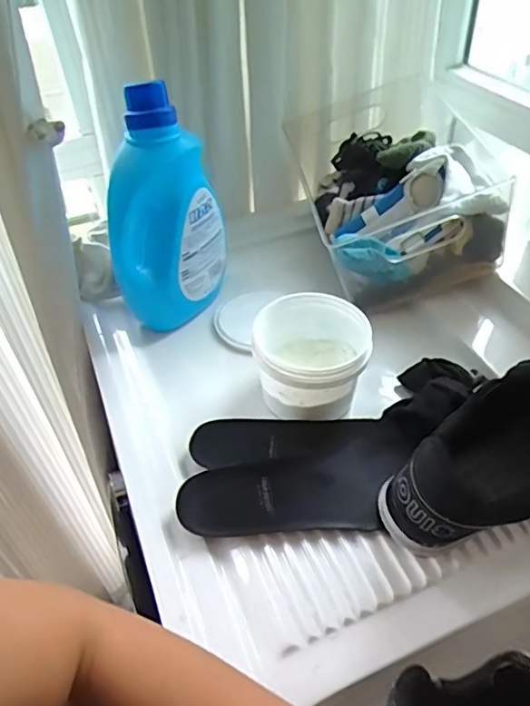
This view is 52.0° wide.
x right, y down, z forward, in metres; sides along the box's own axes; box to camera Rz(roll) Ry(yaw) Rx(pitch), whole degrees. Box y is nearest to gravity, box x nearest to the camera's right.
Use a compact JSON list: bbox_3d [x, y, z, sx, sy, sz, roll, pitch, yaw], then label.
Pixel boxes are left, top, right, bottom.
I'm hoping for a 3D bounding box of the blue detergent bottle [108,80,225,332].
[{"bbox_3d":[-0.128,-0.158,0.687,0.147,0.296,0.080,-9,44,-4],"label":"blue detergent bottle"}]

